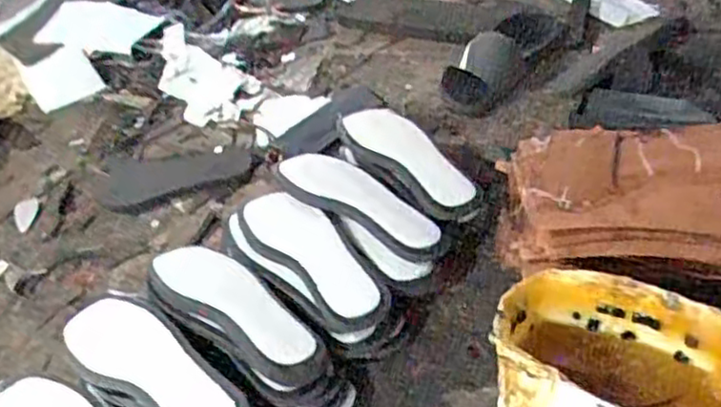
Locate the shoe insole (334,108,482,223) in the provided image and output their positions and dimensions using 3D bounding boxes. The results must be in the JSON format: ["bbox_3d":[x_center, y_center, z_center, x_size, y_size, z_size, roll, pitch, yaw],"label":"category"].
[{"bbox_3d":[0.059,-0.055,0.807,0.074,0.017,0.222,-29,42,-20],"label":"shoe insole"}]

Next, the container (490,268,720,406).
[{"bbox_3d":[0.209,0.147,0.562,0.196,0.115,0.124,17,46,31],"label":"container"}]

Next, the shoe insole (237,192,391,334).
[{"bbox_3d":[-0.053,0.051,0.715,0.081,0.021,0.220,-27,41,-18],"label":"shoe insole"}]

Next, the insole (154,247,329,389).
[{"bbox_3d":[-0.122,0.095,0.681,0.242,0.030,0.074,25,51,37],"label":"insole"}]

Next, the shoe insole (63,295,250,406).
[{"bbox_3d":[-0.187,0.146,0.629,0.218,0.021,0.072,21,49,34],"label":"shoe insole"}]

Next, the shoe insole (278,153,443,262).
[{"bbox_3d":[-0.004,-0.007,0.767,0.226,0.011,0.077,24,51,36],"label":"shoe insole"}]

